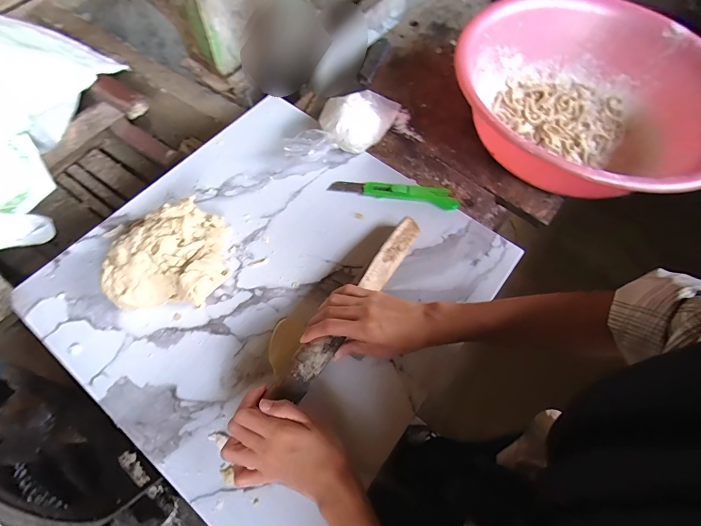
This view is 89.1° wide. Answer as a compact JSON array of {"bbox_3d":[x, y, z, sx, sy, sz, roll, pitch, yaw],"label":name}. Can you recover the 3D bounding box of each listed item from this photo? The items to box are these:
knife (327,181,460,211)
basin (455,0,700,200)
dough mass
[{"bbox_3d":[0.068,-0.111,0.545,0.192,0.012,0.038,11,63,1],"label":"knife"},{"bbox_3d":[0.376,-0.242,0.575,0.406,0.150,0.385,2,63,-3],"label":"basin"},{"bbox_3d":[-0.232,-0.014,0.458,0.140,0.065,0.141,1,65,-2],"label":"dough mass"}]

